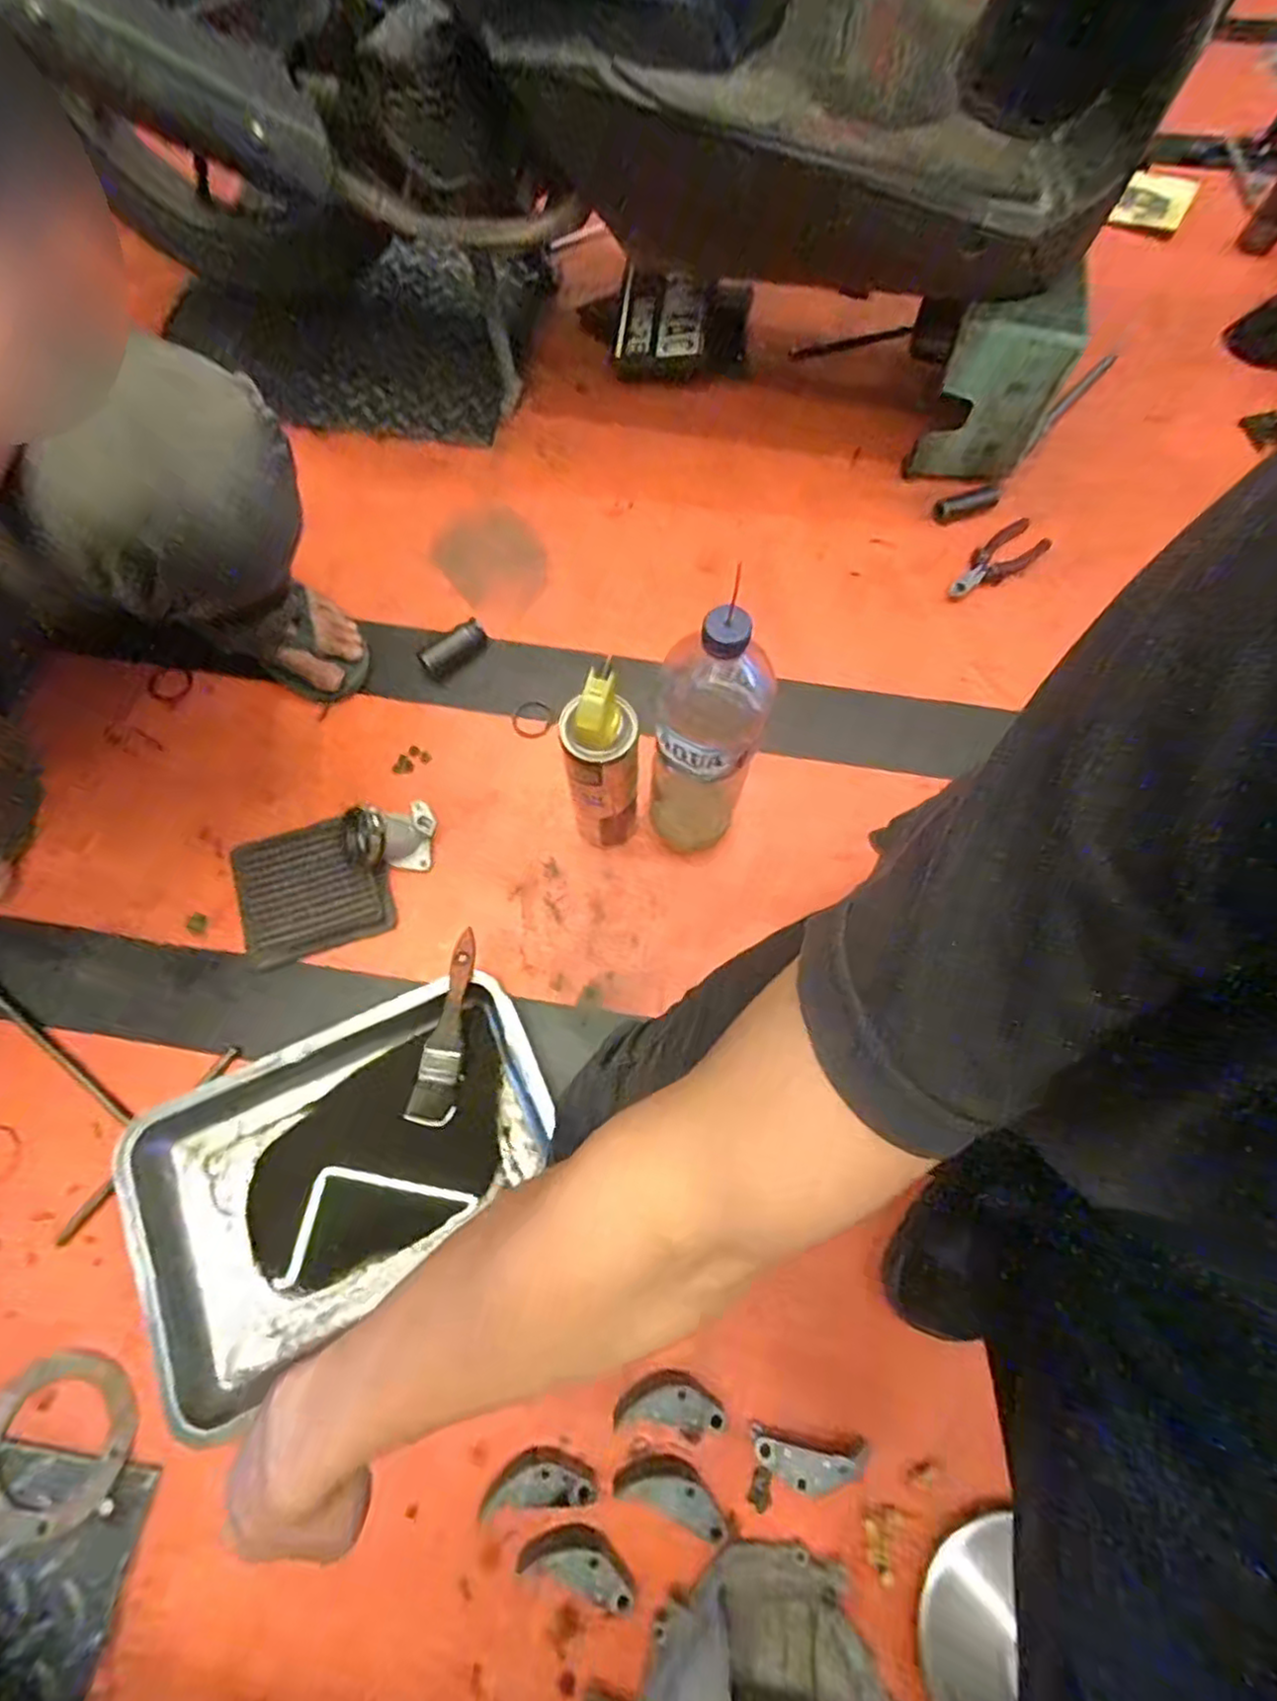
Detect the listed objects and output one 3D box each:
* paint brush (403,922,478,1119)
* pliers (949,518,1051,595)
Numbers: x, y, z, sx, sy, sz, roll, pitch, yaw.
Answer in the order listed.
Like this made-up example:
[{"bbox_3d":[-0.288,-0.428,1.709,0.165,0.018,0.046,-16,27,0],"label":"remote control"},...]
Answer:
[{"bbox_3d":[-0.169,0.156,0.615,0.039,0.021,0.166,11,83,4],"label":"paint brush"},{"bbox_3d":[0.443,-0.356,0.838,0.161,0.022,0.056,-41,76,-14],"label":"pliers"}]

